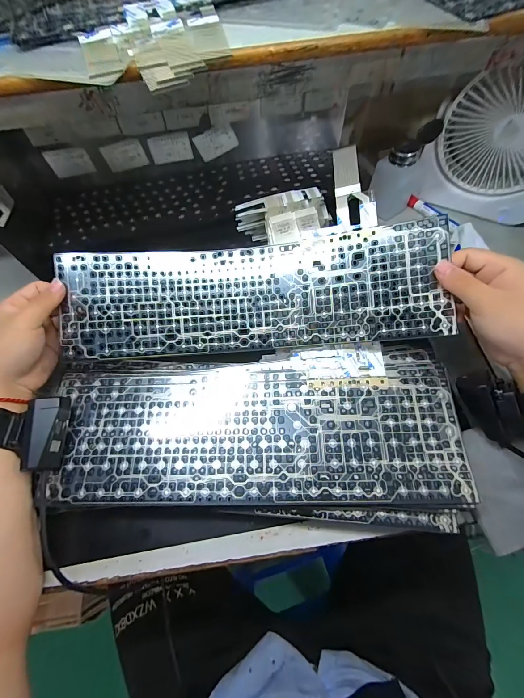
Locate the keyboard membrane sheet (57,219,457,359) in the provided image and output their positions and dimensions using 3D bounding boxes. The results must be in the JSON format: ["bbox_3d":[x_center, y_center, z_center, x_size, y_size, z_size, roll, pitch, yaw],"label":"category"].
[{"bbox_3d":[-0.023,-0.059,0.327,0.427,0.056,0.122,-4,89,10],"label":"keyboard membrane sheet"}]

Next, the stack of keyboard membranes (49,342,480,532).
[{"bbox_3d":[-0.007,0.082,0.319,0.404,0.024,0.175,0,66,3],"label":"stack of keyboard membranes"}]

